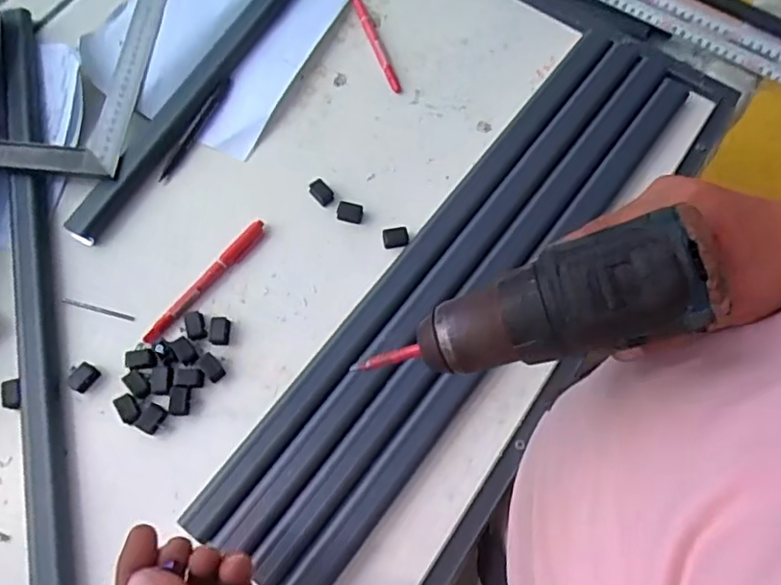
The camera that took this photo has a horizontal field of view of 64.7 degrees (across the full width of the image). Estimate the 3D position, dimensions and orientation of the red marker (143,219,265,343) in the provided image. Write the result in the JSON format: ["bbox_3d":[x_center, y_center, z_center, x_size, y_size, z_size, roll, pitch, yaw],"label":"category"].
[{"bbox_3d":[-0.156,-0.010,0.527,0.013,0.008,0.138,37,74,10],"label":"red marker"}]

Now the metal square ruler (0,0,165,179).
[{"bbox_3d":[-0.287,-0.238,0.591,0.112,0.021,0.286,7,71,1],"label":"metal square ruler"}]

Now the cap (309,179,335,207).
[{"bbox_3d":[-0.062,-0.091,0.560,0.017,0.007,0.025,-42,77,-14],"label":"cap"}]

